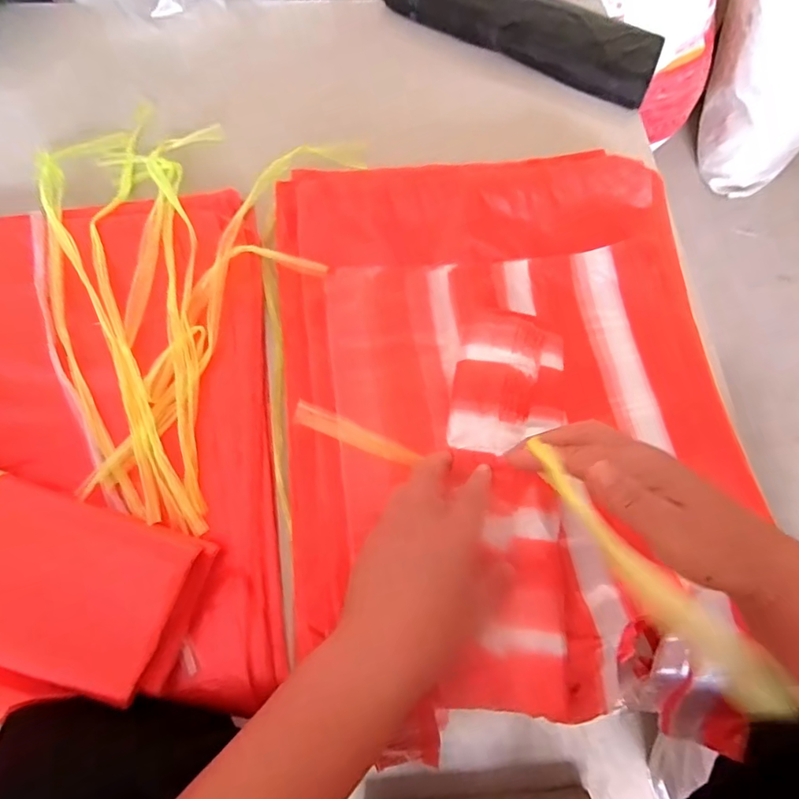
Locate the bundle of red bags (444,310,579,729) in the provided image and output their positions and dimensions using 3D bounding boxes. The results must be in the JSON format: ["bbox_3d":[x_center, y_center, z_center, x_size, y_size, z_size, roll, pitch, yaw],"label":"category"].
[{"bbox_3d":[0.090,0.072,0.383,0.099,0.032,0.295,2,70,-2],"label":"bundle of red bags"}]

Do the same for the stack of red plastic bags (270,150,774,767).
[{"bbox_3d":[0.091,-0.003,0.424,0.387,0.053,0.480,-5,72,-4],"label":"stack of red plastic bags"}]

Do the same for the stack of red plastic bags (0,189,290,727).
[{"bbox_3d":[-0.288,0.023,0.414,0.406,0.055,0.450,-6,72,-4],"label":"stack of red plastic bags"}]

